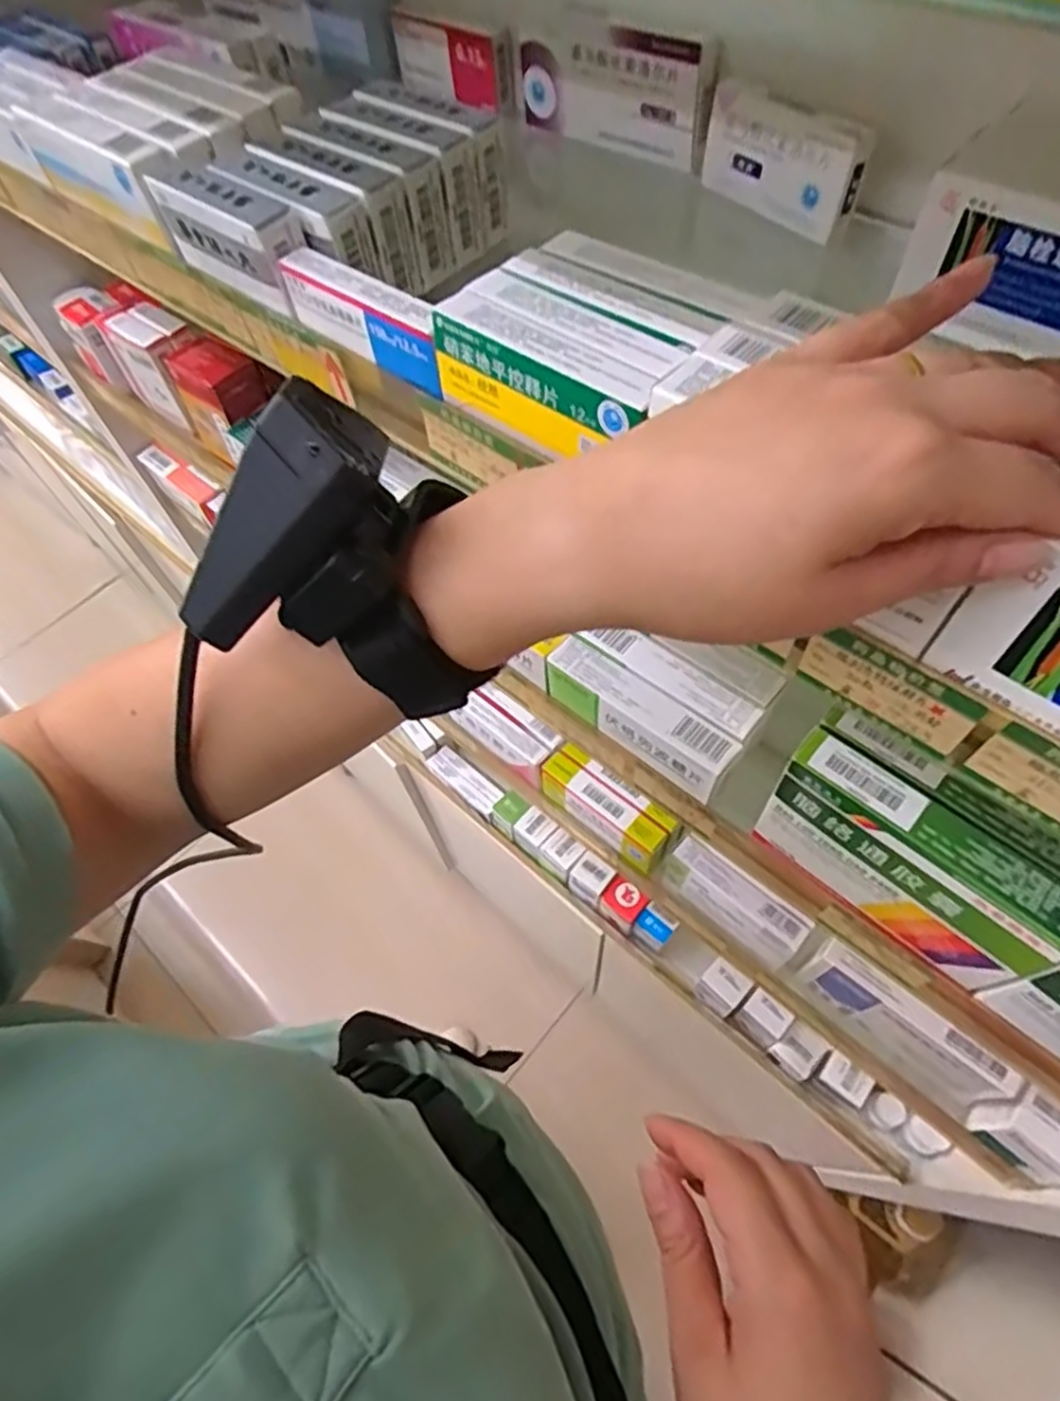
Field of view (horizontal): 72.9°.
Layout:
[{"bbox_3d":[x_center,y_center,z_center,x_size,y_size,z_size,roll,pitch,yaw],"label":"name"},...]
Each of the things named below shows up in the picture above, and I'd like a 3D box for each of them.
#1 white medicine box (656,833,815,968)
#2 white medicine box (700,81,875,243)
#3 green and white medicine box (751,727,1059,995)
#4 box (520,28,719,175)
[{"bbox_3d":[0.156,0.154,0.554,0.110,0.055,0.034,37,68,22],"label":"white medicine box"},{"bbox_3d":[0.144,-0.308,0.411,0.017,0.051,0.105,-35,63,-16],"label":"white medicine box"},{"bbox_3d":[0.180,0.081,0.351,0.128,0.097,0.025,39,69,23],"label":"green and white medicine box"},{"bbox_3d":[0.054,-0.394,0.467,0.149,0.072,0.015,34,67,21],"label":"box"}]

